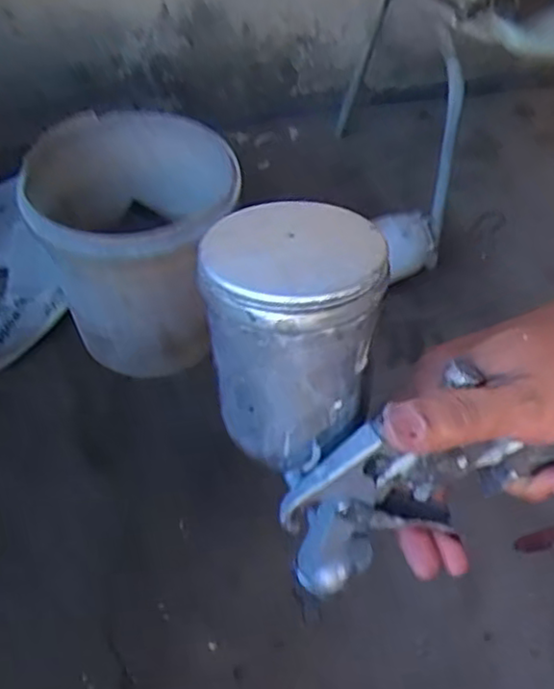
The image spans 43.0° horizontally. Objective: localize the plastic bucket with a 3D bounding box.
[{"bbox_3d":[-0.192,-0.132,1.012,0.289,0.298,0.272,0,51,0],"label":"plastic bucket"}]

